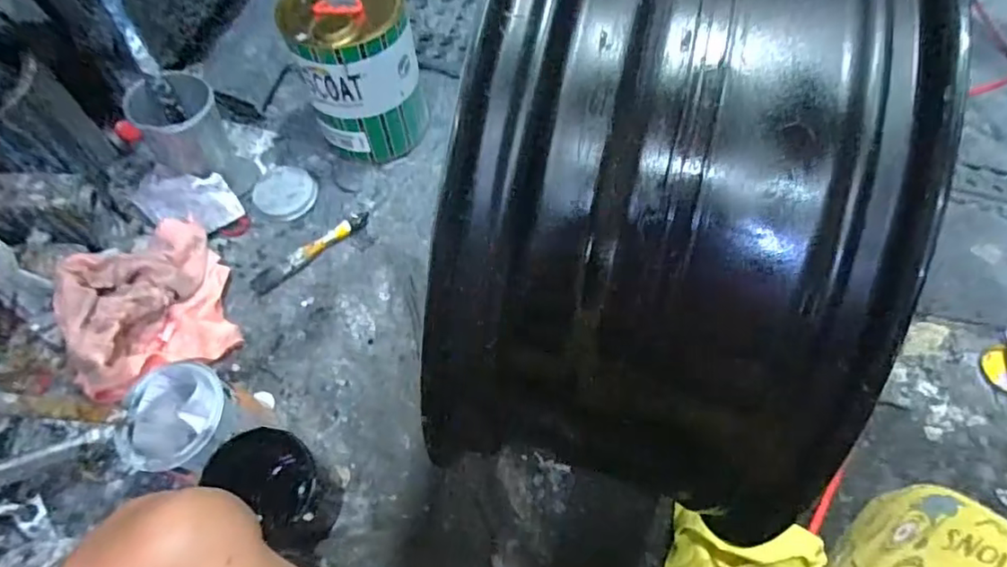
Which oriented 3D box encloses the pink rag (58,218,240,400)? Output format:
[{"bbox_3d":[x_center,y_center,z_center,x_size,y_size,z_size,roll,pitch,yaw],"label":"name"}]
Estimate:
[{"bbox_3d":[-0.434,0.033,0.721,0.174,0.107,0.193,-22,67,-10],"label":"pink rag"}]

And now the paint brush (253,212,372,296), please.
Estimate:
[{"bbox_3d":[-0.260,-0.045,0.803,0.177,0.014,0.029,-35,69,-15],"label":"paint brush"}]

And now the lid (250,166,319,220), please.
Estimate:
[{"bbox_3d":[-0.310,-0.128,0.848,0.085,0.016,0.080,0,65,0],"label":"lid"}]

